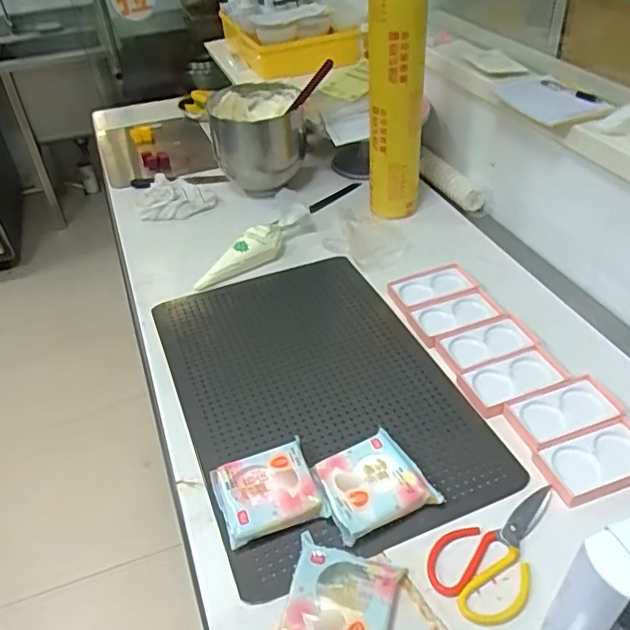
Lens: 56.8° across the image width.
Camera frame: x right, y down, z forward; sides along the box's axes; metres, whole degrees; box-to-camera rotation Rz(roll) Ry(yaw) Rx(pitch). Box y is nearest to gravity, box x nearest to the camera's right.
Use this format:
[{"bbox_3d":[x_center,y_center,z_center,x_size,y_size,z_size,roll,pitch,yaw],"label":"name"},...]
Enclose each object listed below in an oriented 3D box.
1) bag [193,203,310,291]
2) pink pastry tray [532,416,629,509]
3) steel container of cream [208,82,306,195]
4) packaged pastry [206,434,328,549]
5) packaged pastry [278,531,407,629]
[{"bbox_3d":[-0.114,-0.142,1.175,0.069,0.062,0.304,28,50,33],"label":"bag"},{"bbox_3d":[0.374,0.189,0.766,0.154,0.021,0.089,-14,41,-11],"label":"pink pastry tray"},{"bbox_3d":[-0.142,-0.439,1.481,0.226,0.204,0.260,-11,40,-7],"label":"steel container of cream"},{"bbox_3d":[-0.060,0.218,0.735,0.125,0.034,0.111,-14,41,-11],"label":"packaged pastry"},{"bbox_3d":[0.023,0.324,0.621,0.112,0.035,0.142,9,42,16],"label":"packaged pastry"}]

